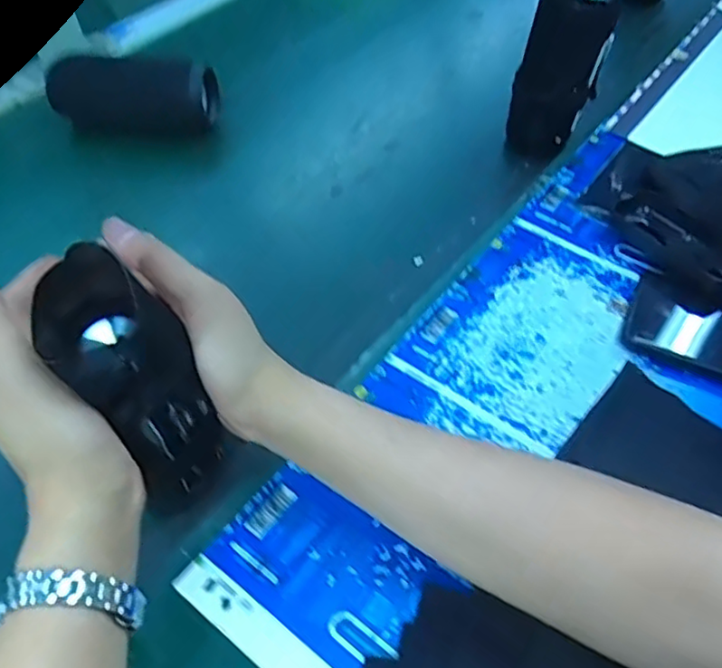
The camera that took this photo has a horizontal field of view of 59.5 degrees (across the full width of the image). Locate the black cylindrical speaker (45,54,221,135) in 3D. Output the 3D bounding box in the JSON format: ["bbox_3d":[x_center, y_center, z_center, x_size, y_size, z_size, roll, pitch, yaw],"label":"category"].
[{"bbox_3d":[-0.223,-0.229,0.612,0.156,0.064,0.058,5,51,5],"label":"black cylindrical speaker"}]

